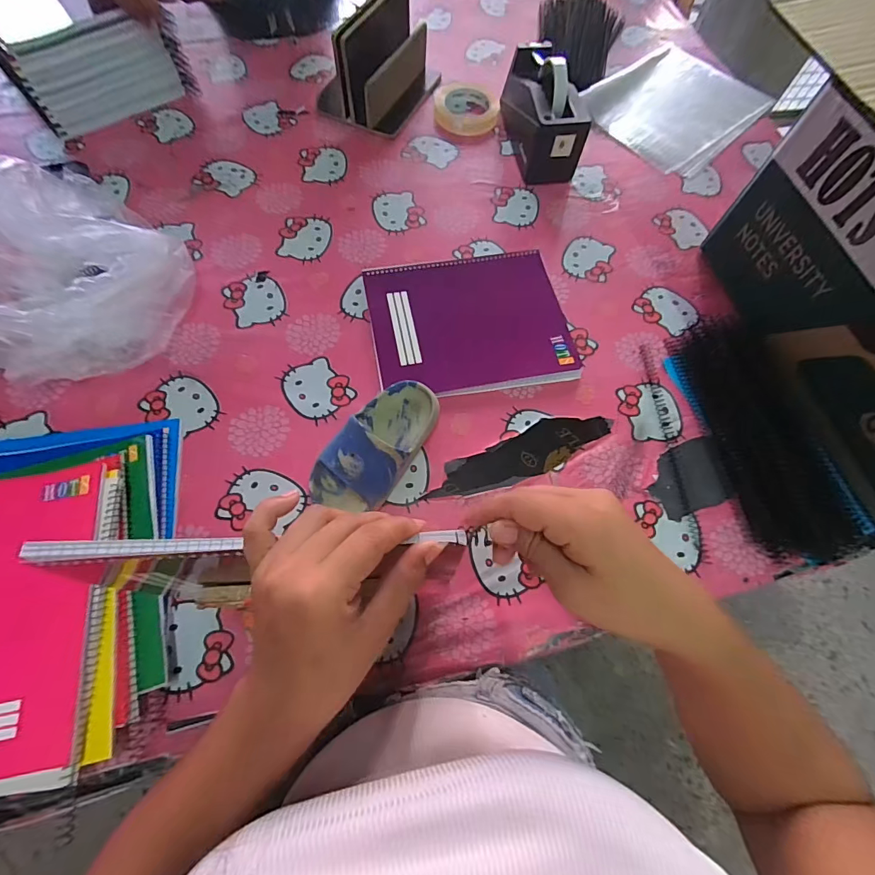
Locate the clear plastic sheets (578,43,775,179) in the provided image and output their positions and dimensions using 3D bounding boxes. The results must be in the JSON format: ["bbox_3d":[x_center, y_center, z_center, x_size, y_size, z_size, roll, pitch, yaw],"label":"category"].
[{"bbox_3d":[0.437,-0.606,0.773,0.333,0.011,0.241,-41,79,-19],"label":"clear plastic sheets"}]

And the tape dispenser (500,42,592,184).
[{"bbox_3d":[0.157,-0.505,0.653,0.078,0.113,0.207,-9,68,-7],"label":"tape dispenser"}]

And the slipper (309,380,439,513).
[{"bbox_3d":[-0.064,0.006,0.460,0.078,0.060,0.162,34,70,11],"label":"slipper"}]

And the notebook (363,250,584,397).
[{"bbox_3d":[0.040,-0.153,0.556,0.245,0.015,0.205,-10,68,-7],"label":"notebook"}]

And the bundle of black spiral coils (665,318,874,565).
[{"bbox_3d":[0.384,-0.015,0.492,0.136,0.054,0.300,-12,68,-7],"label":"bundle of black spiral coils"}]

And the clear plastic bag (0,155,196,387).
[{"bbox_3d":[-0.444,-0.203,0.491,0.269,0.127,0.217,42,72,14],"label":"clear plastic bag"}]

